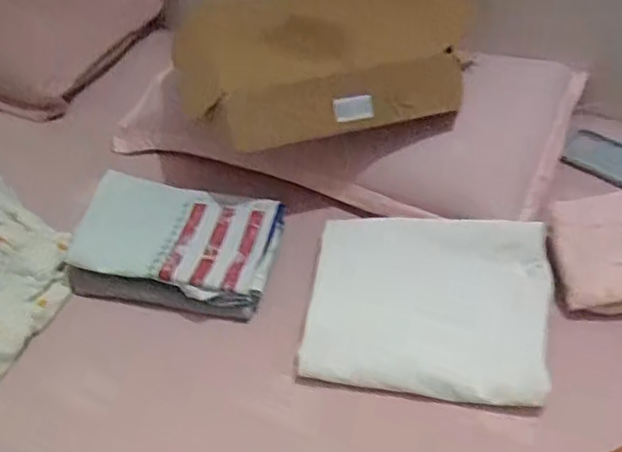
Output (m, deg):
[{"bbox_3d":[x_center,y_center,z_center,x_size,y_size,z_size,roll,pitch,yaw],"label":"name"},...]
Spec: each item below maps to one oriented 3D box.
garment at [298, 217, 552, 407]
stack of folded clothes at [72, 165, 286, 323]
[{"bbox_3d":[0.146,0.087,0.758,0.281,0.033,0.237,9,57,5],"label":"garment"},{"bbox_3d":[-0.185,0.028,0.851,0.273,0.077,0.178,7,47,9],"label":"stack of folded clothes"}]

